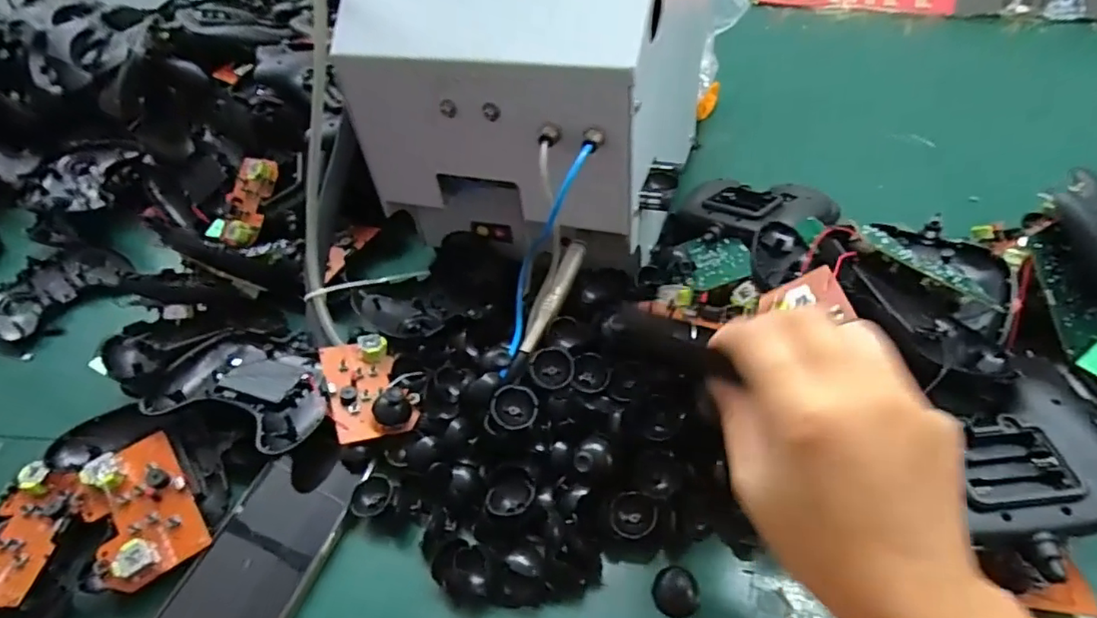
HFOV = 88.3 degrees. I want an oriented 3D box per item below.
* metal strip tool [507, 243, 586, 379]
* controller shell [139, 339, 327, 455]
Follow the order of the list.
[{"bbox_3d":[0.000,-0.002,0.404,0.015,0.015,0.119,17,65,22],"label":"metal strip tool"},{"bbox_3d":[-0.218,0.057,0.414,0.122,0.021,0.085,10,48,17],"label":"controller shell"}]

